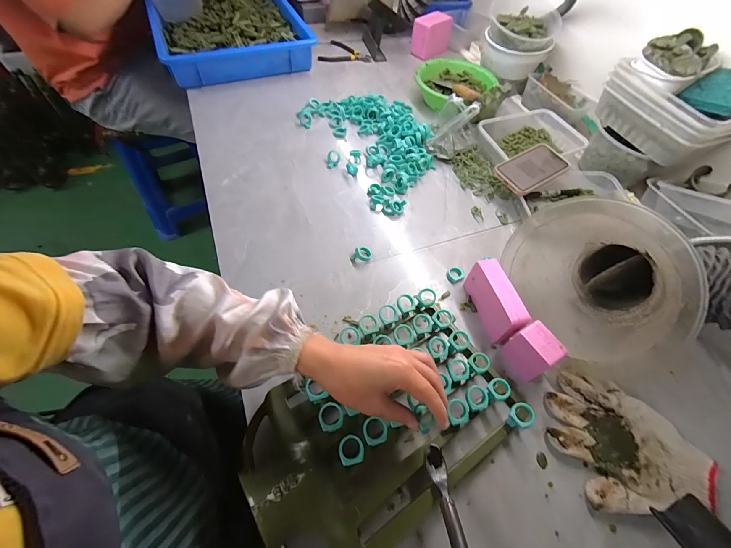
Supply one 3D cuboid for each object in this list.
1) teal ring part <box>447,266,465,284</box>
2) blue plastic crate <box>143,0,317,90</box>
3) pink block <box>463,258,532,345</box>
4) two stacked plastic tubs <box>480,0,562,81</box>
[{"bbox_3d":[0.150,-0.001,0.539,0.028,0.009,0.028,2,57,-3],"label":"teal ring part"},{"bbox_3d":[-0.408,-0.748,0.933,0.372,0.080,0.589,-19,61,-15],"label":"blue plastic crate"},{"bbox_3d":[0.190,0.040,0.478,0.033,0.074,0.110,-13,59,-12],"label":"pink block"},{"bbox_3d":[0.381,-0.588,0.809,0.159,0.131,0.163,2,57,-3],"label":"two stacked plastic tubs"}]

